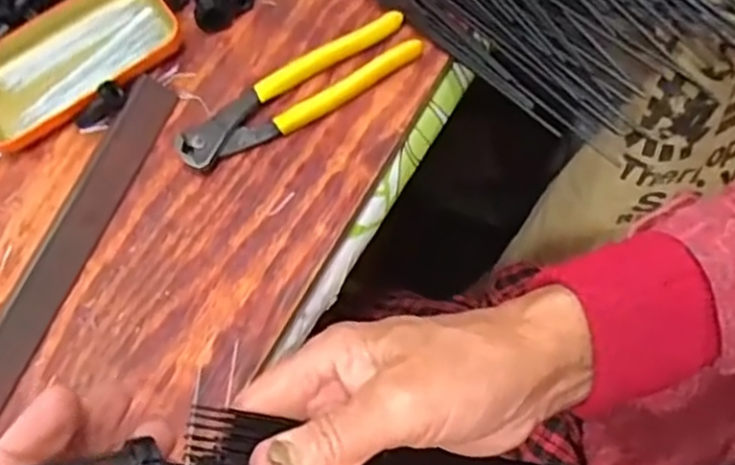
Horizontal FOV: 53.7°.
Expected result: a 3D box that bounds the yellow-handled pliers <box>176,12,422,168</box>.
[{"bbox_3d":[-0.043,-0.087,0.460,0.162,0.018,0.036,-31,69,-7],"label":"yellow-handled pliers"}]

